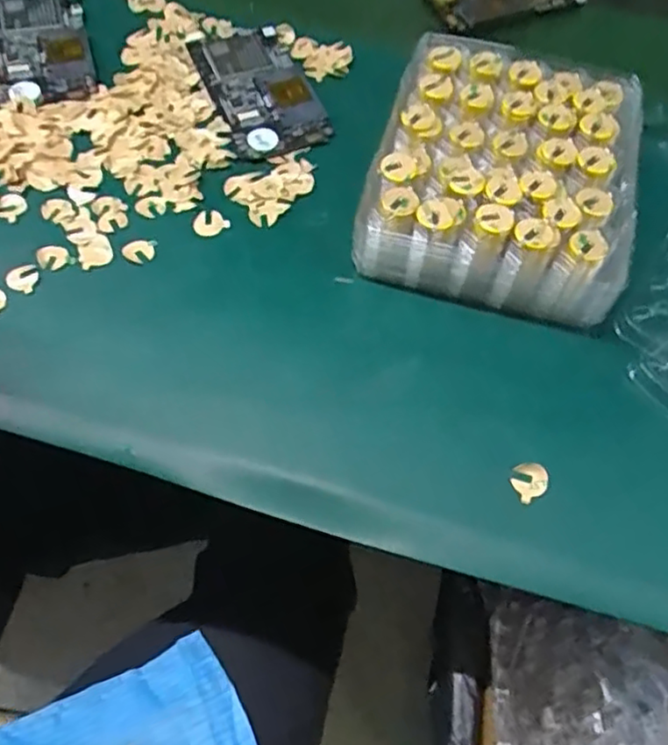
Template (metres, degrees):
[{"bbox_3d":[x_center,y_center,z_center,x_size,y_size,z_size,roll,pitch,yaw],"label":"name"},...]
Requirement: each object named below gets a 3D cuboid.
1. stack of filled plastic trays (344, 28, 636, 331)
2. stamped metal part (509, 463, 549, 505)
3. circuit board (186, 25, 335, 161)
[{"bbox_3d":[0.102,-0.120,0.395,0.147,0.064,0.161,16,59,6],"label":"stack of filled plastic trays"},{"bbox_3d":[0.095,0.052,0.319,0.018,0.006,0.017,2,59,-3],"label":"stamped metal part"},{"bbox_3d":[-0.050,-0.191,0.447,0.066,0.009,0.107,-21,74,-11],"label":"circuit board"}]

